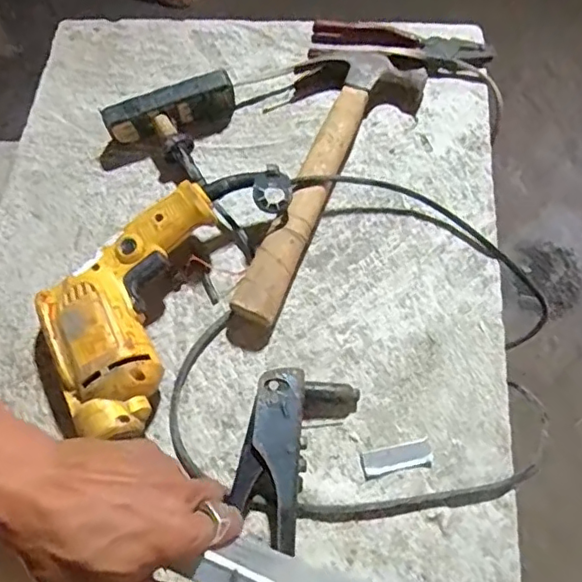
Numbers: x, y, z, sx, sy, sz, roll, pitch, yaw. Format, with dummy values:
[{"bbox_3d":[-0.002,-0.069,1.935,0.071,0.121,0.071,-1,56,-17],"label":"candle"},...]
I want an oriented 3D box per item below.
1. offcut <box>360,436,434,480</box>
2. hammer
[{"bbox_3d":[0.087,0.138,0.463,0.057,0.010,0.022,-14,68,-3],"label":"offcut"},{"bbox_3d":[0.024,-0.111,0.551,0.107,0.035,0.317,23,70,12],"label":"hammer"}]

